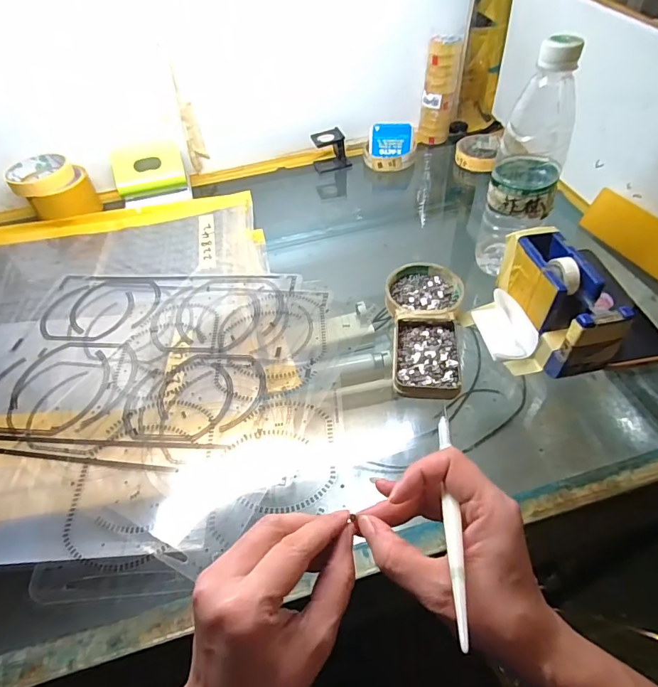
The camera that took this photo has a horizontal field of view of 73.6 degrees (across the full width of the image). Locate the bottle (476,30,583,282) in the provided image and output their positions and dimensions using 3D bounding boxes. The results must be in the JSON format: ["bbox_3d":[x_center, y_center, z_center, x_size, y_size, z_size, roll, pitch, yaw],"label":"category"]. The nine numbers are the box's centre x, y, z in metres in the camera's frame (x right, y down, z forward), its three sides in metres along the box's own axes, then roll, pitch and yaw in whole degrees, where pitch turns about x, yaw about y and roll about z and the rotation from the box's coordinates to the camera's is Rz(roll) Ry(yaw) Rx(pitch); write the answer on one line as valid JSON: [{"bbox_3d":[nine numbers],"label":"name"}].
[{"bbox_3d":[0.193,-0.163,0.436,0.064,0.222,0.078,16,52,18],"label":"bottle"}]

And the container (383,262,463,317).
[{"bbox_3d":[0.104,-0.055,0.481,0.080,0.017,0.081,-3,49,3],"label":"container"}]

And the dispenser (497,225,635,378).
[{"bbox_3d":[0.212,-0.044,0.410,0.051,0.080,0.140,-13,59,-7],"label":"dispenser"}]

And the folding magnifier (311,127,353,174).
[{"bbox_3d":[0.001,-0.311,0.704,0.057,0.057,0.040,-4,52,12],"label":"folding magnifier"}]

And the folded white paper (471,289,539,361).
[{"bbox_3d":[0.177,-0.019,0.432,0.045,0.031,0.065,-7,49,-1],"label":"folded white paper"}]

